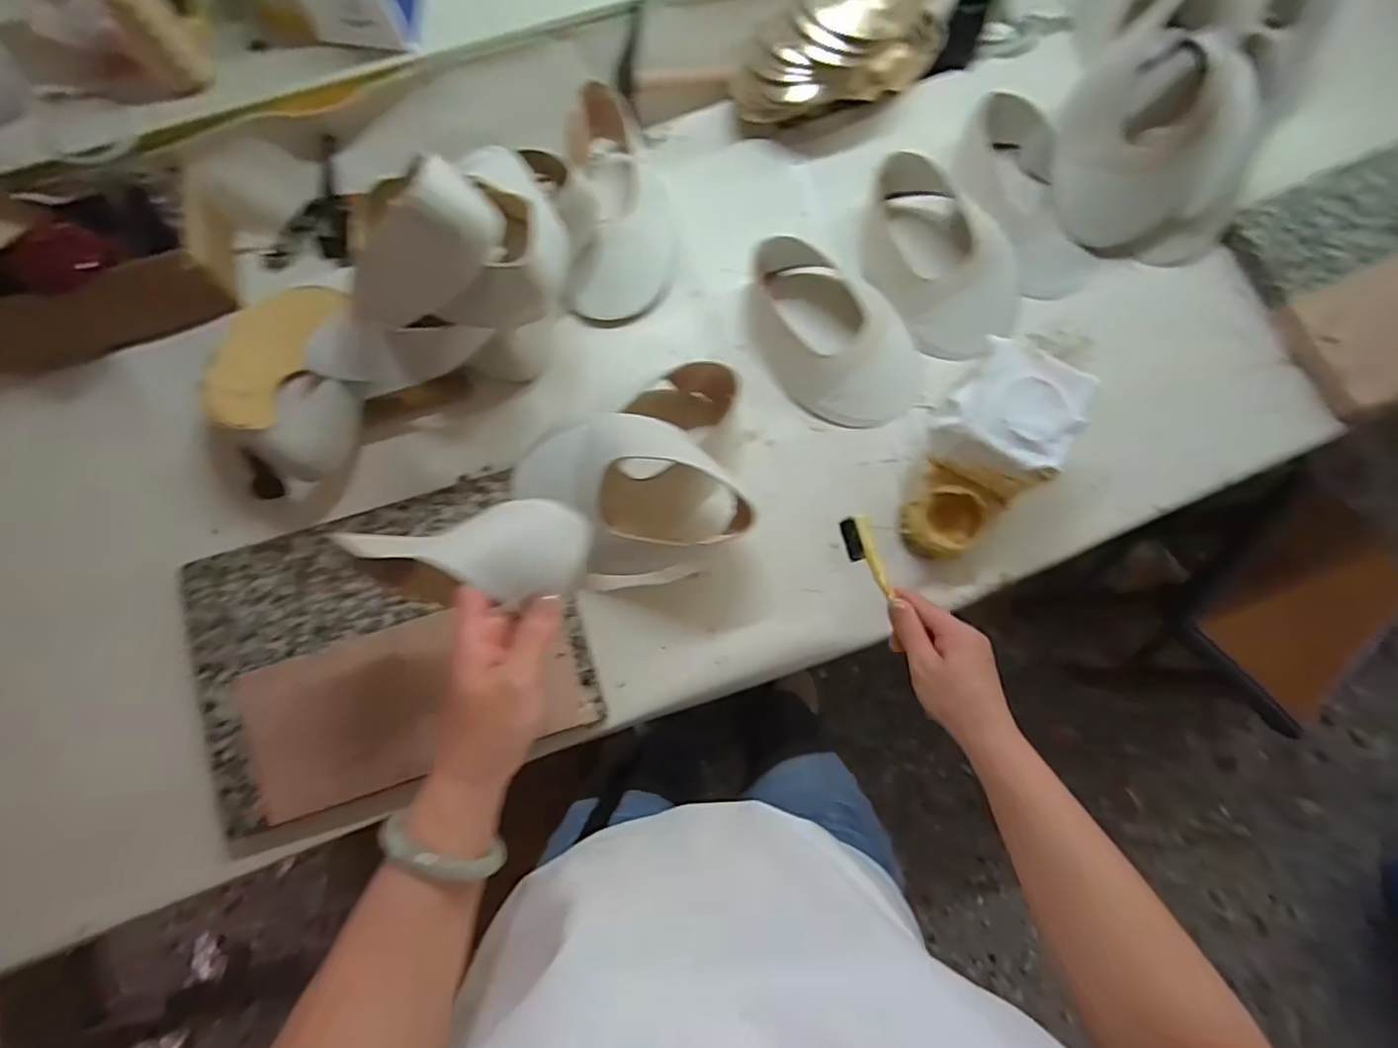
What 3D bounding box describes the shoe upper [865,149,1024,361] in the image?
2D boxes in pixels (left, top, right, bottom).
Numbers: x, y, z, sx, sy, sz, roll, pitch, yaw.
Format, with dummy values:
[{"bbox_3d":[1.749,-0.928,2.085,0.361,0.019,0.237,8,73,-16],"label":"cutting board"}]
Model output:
[{"bbox_3d":[0.275,-0.305,0.702,0.144,0.086,0.232,-34,83,-7],"label":"shoe upper"}]

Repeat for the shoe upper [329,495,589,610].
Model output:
[{"bbox_3d":[-0.157,0.021,0.392,0.162,0.053,0.064,-4,81,6],"label":"shoe upper"}]

